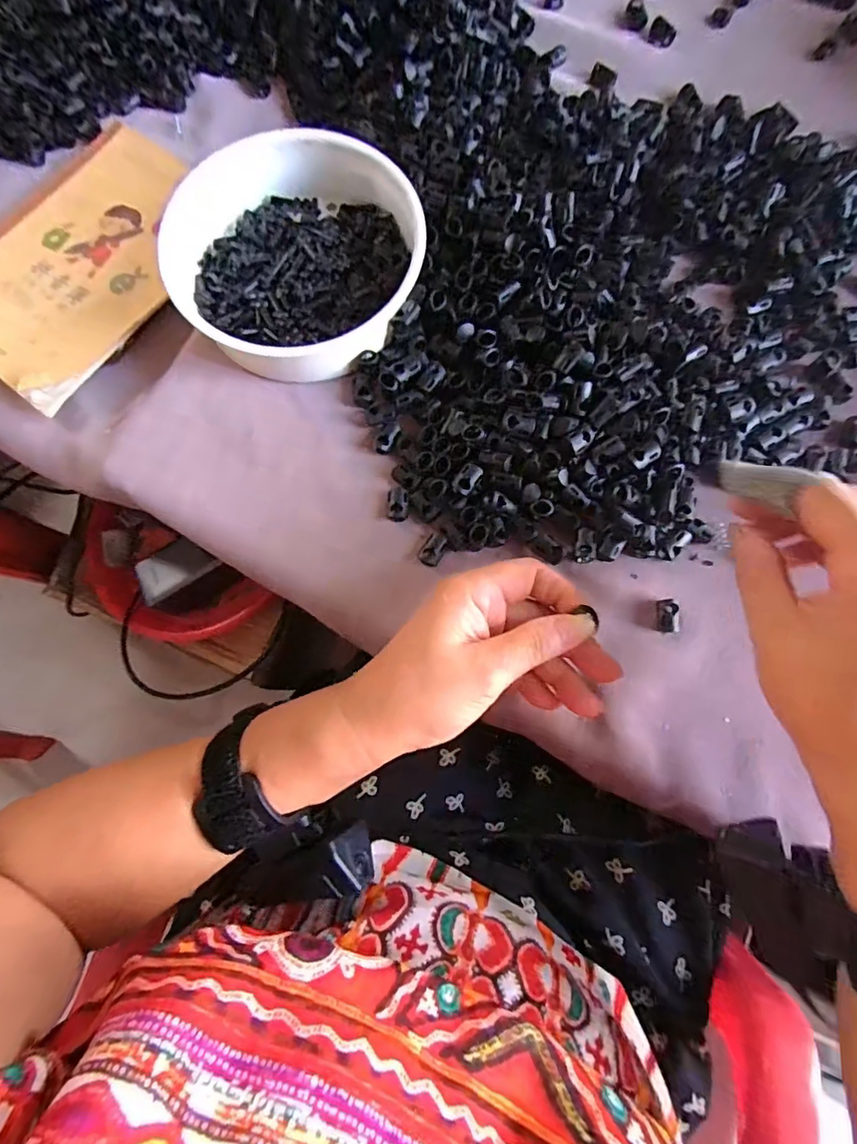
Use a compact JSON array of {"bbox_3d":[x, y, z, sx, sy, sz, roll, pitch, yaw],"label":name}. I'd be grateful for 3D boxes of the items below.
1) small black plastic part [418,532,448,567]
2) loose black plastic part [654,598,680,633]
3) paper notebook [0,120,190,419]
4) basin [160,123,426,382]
[{"bbox_3d":[0.003,-0.014,0.319,0.013,0.007,0.021,23,80,5],"label":"small black plastic part"},{"bbox_3d":[0.144,0.026,0.310,0.014,0.006,0.019,7,79,2],"label":"loose black plastic part"},{"bbox_3d":[-0.249,-0.230,0.375,0.136,0.011,0.217,31,76,6],"label":"paper notebook"},{"bbox_3d":[-0.085,-0.208,0.342,0.157,0.043,0.156,0,79,0],"label":"basin"}]

